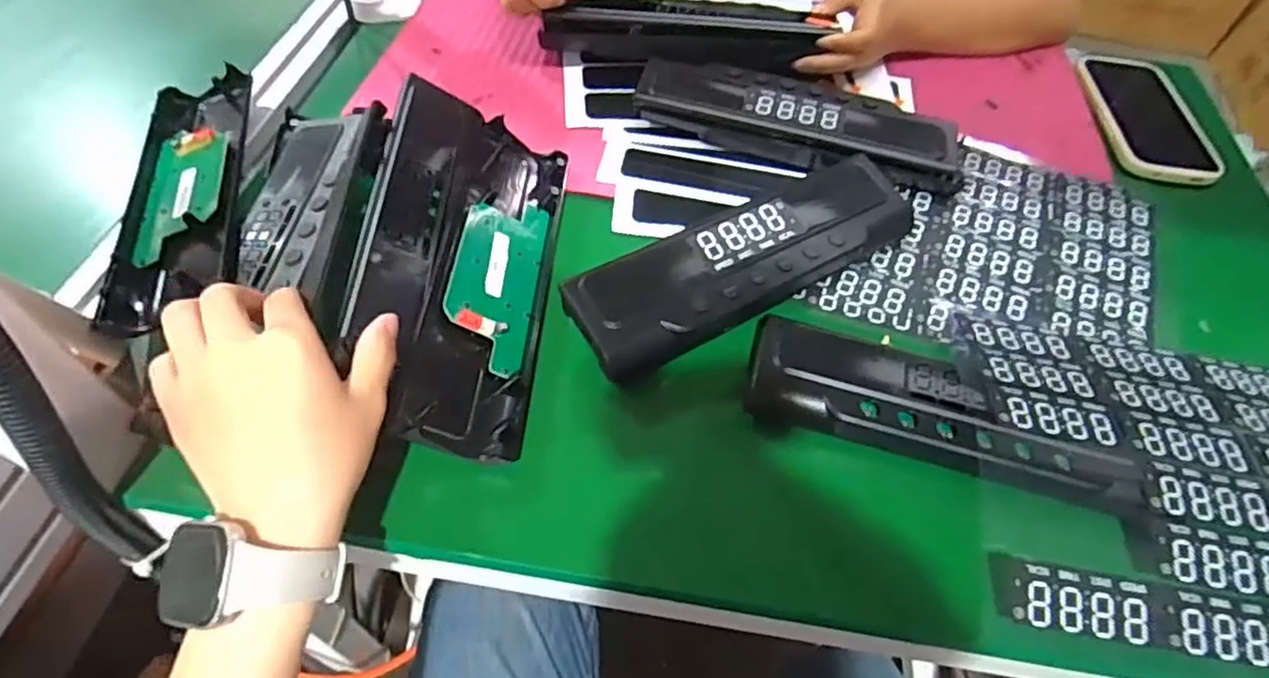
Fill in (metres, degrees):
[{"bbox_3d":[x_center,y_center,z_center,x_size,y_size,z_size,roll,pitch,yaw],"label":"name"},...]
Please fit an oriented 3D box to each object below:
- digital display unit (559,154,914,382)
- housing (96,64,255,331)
[{"bbox_3d":[0.074,-0.051,0.452,0.246,0.045,0.066,-26,61,-21],"label":"digital display unit"},{"bbox_3d":[-0.300,-0.101,0.460,0.071,0.031,0.245,-11,57,-12],"label":"housing"}]

